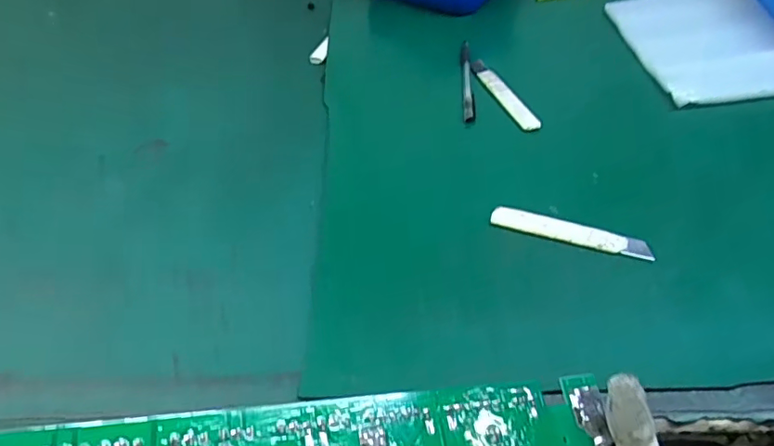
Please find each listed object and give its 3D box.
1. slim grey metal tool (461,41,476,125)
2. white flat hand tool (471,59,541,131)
[{"bbox_3d":[0.096,-0.171,0.642,0.013,0.011,0.143,0,51,5],"label":"slim grey metal tool"},{"bbox_3d":[0.133,-0.149,0.620,0.021,0.012,0.135,-18,51,-10],"label":"white flat hand tool"}]

